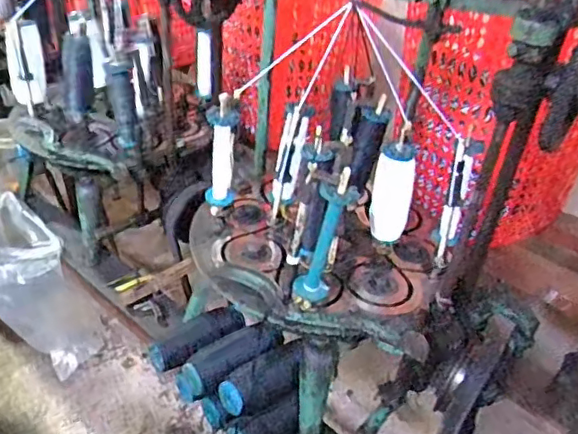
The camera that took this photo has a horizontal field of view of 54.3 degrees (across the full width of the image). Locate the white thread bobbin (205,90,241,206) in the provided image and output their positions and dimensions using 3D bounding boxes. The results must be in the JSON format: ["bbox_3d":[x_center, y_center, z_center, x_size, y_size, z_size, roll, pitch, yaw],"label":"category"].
[{"bbox_3d":[-0.102,-0.085,0.862,0.047,0.217,0.050,-1,35,-8],"label":"white thread bobbin"}]

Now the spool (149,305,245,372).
[{"bbox_3d":[-0.150,0.190,0.899,0.149,0.045,0.055,-20,42,-31],"label":"spool"}]

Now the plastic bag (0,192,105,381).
[{"bbox_3d":[-0.553,0.176,1.253,0.241,0.429,0.192,-1,29,29],"label":"plastic bag"}]

